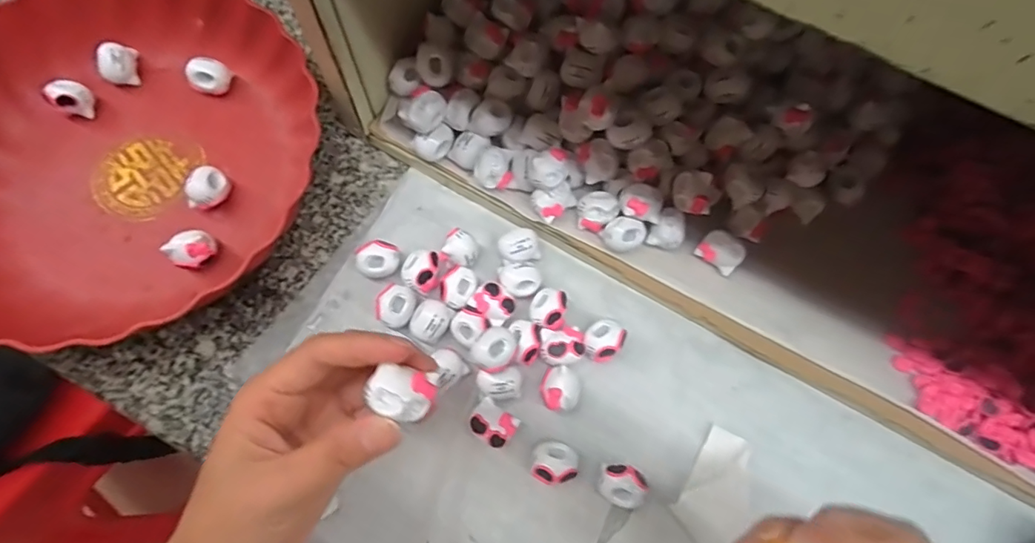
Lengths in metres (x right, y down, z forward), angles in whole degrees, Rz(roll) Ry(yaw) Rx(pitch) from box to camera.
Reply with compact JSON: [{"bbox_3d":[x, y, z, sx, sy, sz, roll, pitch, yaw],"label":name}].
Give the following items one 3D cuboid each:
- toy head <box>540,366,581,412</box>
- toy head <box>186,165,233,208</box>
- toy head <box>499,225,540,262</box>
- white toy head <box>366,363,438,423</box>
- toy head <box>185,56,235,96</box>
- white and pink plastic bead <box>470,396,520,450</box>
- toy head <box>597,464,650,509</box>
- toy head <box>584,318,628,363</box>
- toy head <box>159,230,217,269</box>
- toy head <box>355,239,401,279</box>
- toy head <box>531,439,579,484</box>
[{"bbox_3d":[0.024,0.069,0.293,0.022,0.019,0.023,27,73,7],"label":"toy head"},{"bbox_3d":[-0.197,-0.053,0.324,0.019,0.022,0.025,-1,72,-2],"label":"toy head"},{"bbox_3d":[0.001,-0.017,0.319,0.024,0.019,0.023,0,72,-1],"label":"toy head"},{"bbox_3d":[-0.046,0.049,0.199,0.025,0.013,0.018,19,73,5],"label":"white toy head"},{"bbox_3d":[-0.209,-0.132,0.346,0.025,0.024,0.018,-40,77,-13],"label":"toy head"},{"bbox_3d":[-0.014,0.085,0.282,0.024,0.018,0.019,31,74,8],"label":"white and pink plastic bead"},{"bbox_3d":[0.057,0.117,0.277,0.026,0.015,0.020,27,74,7],"label":"toy head"},{"bbox_3d":[0.051,0.041,0.301,0.026,0.019,0.022,-36,77,-12],"label":"toy head"},{"bbox_3d":[-0.198,-0.012,0.310,0.025,0.023,0.020,8,72,1],"label":"toy head"},{"bbox_3d":[-0.085,-0.006,0.313,0.025,0.021,0.021,-30,75,-11],"label":"toy head"},{"bbox_3d":[0.021,0.105,0.279,0.024,0.018,0.022,0,72,-1],"label":"toy head"}]

